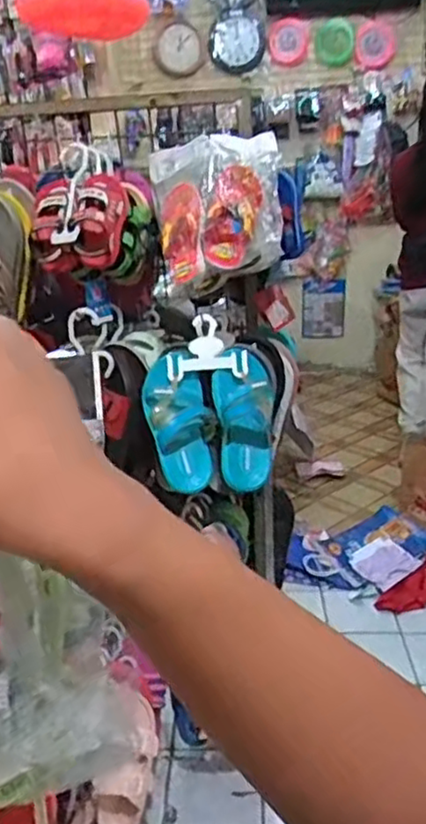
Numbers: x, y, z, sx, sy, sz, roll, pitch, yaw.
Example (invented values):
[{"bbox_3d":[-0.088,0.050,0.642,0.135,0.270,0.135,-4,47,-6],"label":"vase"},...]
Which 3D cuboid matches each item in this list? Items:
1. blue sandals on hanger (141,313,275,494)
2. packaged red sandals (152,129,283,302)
[{"bbox_3d":[-0.006,-0.009,0.945,0.176,0.239,0.065,-6,-7,-1],"label":"blue sandals on hanger"},{"bbox_3d":[0.007,-0.266,0.914,0.177,0.188,0.119,-1,20,5],"label":"packaged red sandals"}]

